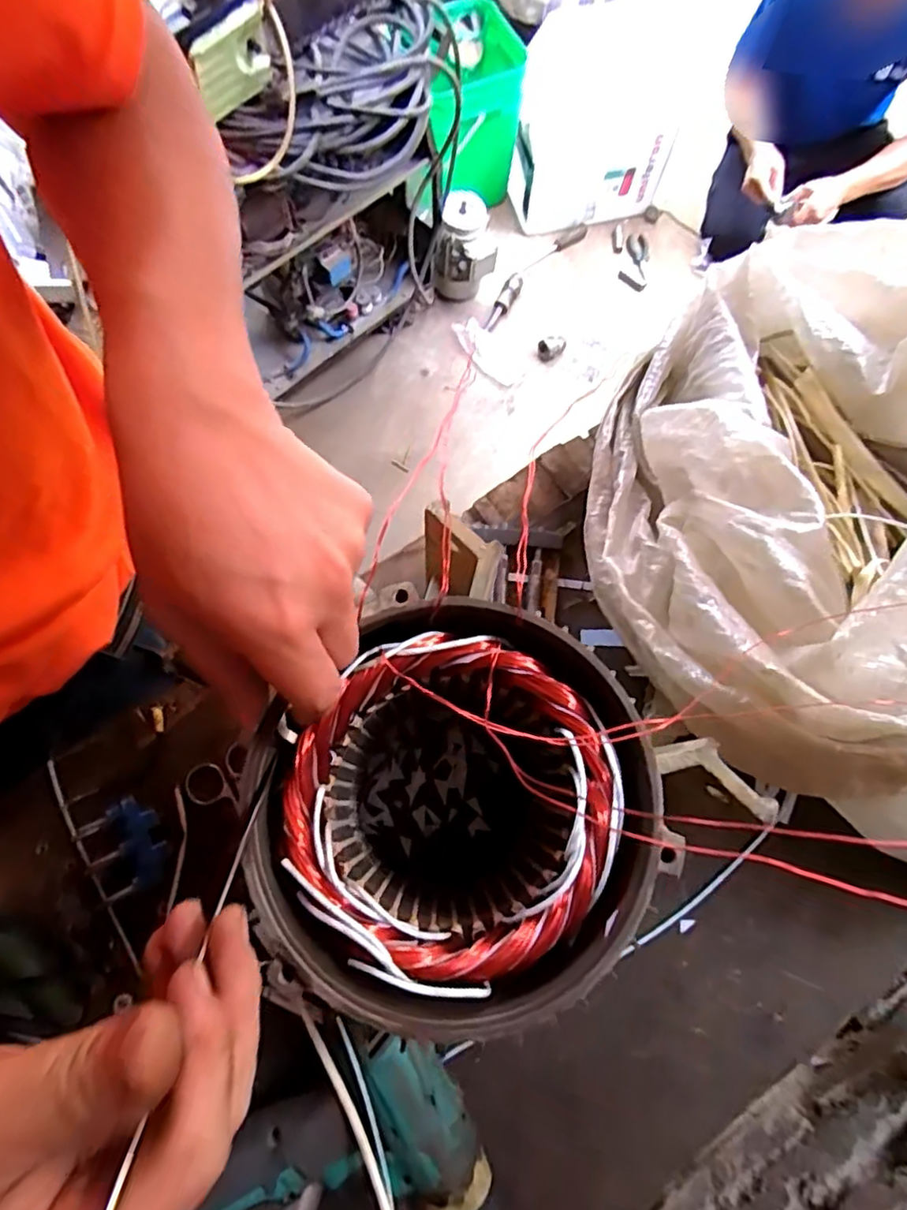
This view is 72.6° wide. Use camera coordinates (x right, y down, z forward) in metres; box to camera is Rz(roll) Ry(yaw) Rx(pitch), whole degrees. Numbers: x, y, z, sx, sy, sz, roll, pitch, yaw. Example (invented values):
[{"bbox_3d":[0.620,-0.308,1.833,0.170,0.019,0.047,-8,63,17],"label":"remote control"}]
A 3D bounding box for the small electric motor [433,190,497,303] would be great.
[{"bbox_3d":[0.026,-0.885,1.535,0.152,0.191,0.144,2,74,0],"label":"small electric motor"}]

